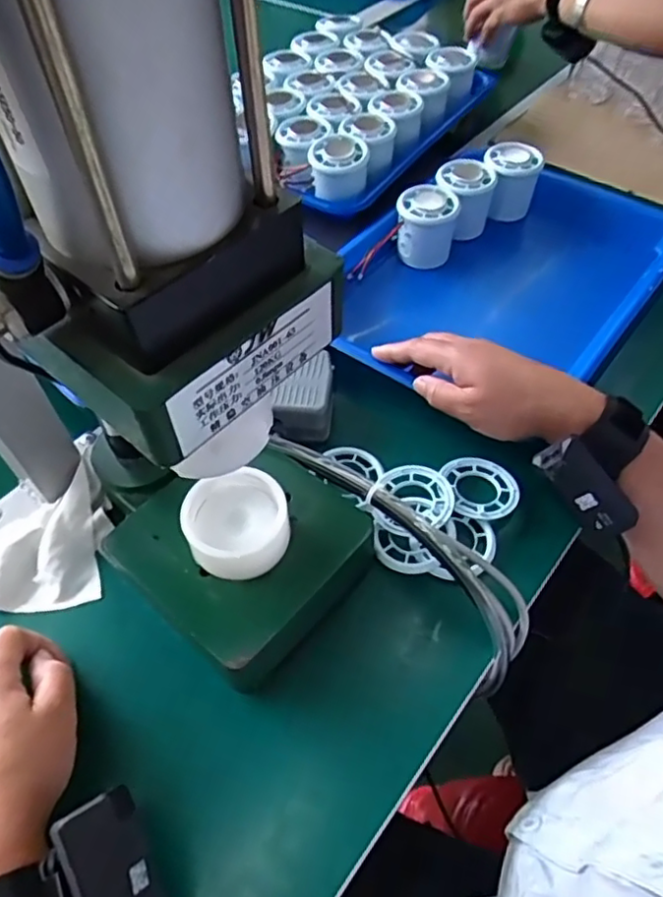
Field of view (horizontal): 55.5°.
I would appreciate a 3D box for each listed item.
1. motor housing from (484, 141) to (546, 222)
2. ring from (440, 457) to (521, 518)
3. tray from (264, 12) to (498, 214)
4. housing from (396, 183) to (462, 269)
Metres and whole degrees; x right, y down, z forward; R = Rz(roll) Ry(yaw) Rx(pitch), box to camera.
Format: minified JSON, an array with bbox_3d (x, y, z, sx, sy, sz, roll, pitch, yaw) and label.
[{"bbox_3d":[0.176,-0.263,0.624,0.055,0.055,0.057,10,53,7],"label":"motor housing"},{"bbox_3d":[0.108,0.028,0.448,0.049,0.009,0.055,-7,53,-6],"label":"ring"},{"bbox_3d":[0.015,-0.368,0.688,0.212,0.072,0.312,30,58,20],"label":"tray"},{"bbox_3d":[0.088,-0.207,0.588,0.053,0.061,0.053,2,52,1],"label":"housing"}]

